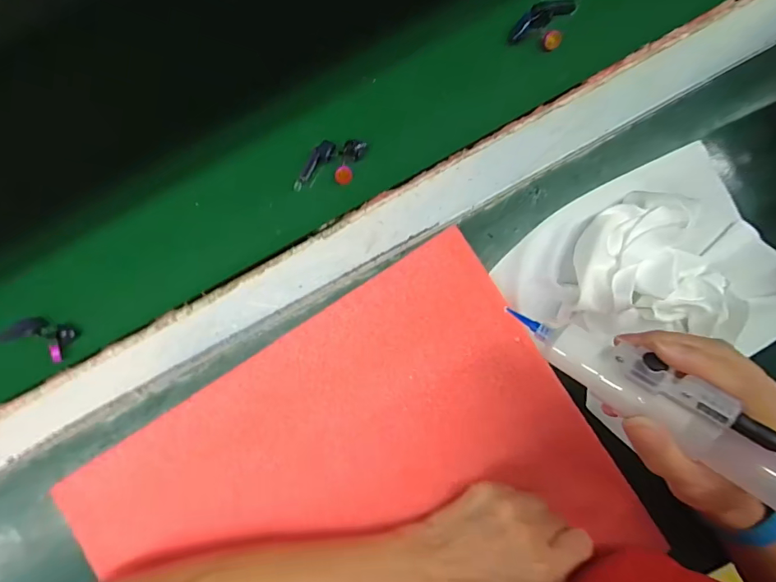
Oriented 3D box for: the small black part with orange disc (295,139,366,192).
[{"bbox_3d":[-0.041,-0.089,0.336,0.032,0.009,0.053,33,87,4],"label":"small black part with orange disc"}]

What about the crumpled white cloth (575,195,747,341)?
[{"bbox_3d":[0.174,-0.018,0.305,0.097,0.039,0.092,2,86,2],"label":"crumpled white cloth"}]

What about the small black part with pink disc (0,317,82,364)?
[{"bbox_3d":[-0.252,0.031,0.337,0.051,0.009,0.027,20,87,3],"label":"small black part with pink disc"}]

